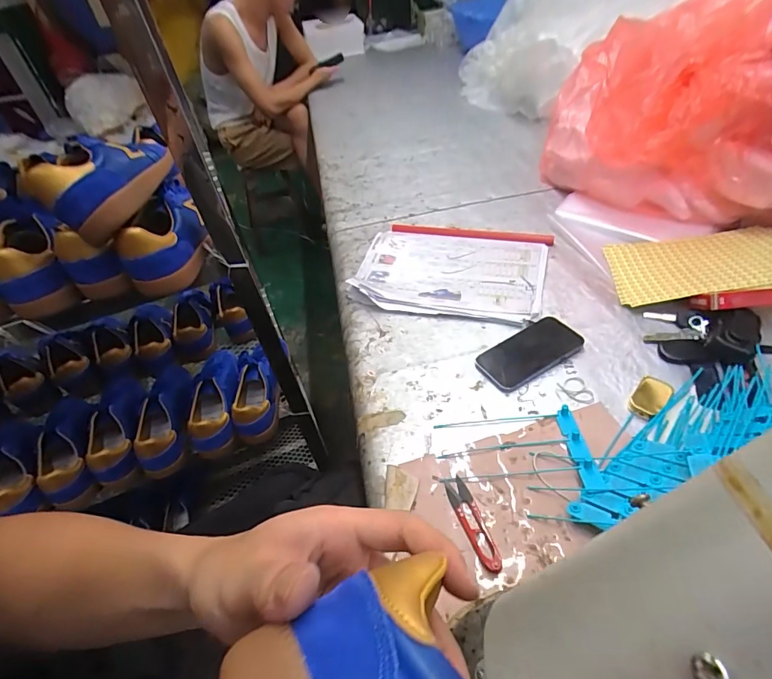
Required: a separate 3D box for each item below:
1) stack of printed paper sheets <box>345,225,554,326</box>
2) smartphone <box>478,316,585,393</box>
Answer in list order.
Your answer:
[{"bbox_3d":[0.109,-0.130,0.753,0.322,0.015,0.238,10,46,18],"label":"stack of printed paper sheets"},{"bbox_3d":[0.202,0.017,0.596,0.149,0.013,0.075,-25,47,-17],"label":"smartphone"}]

